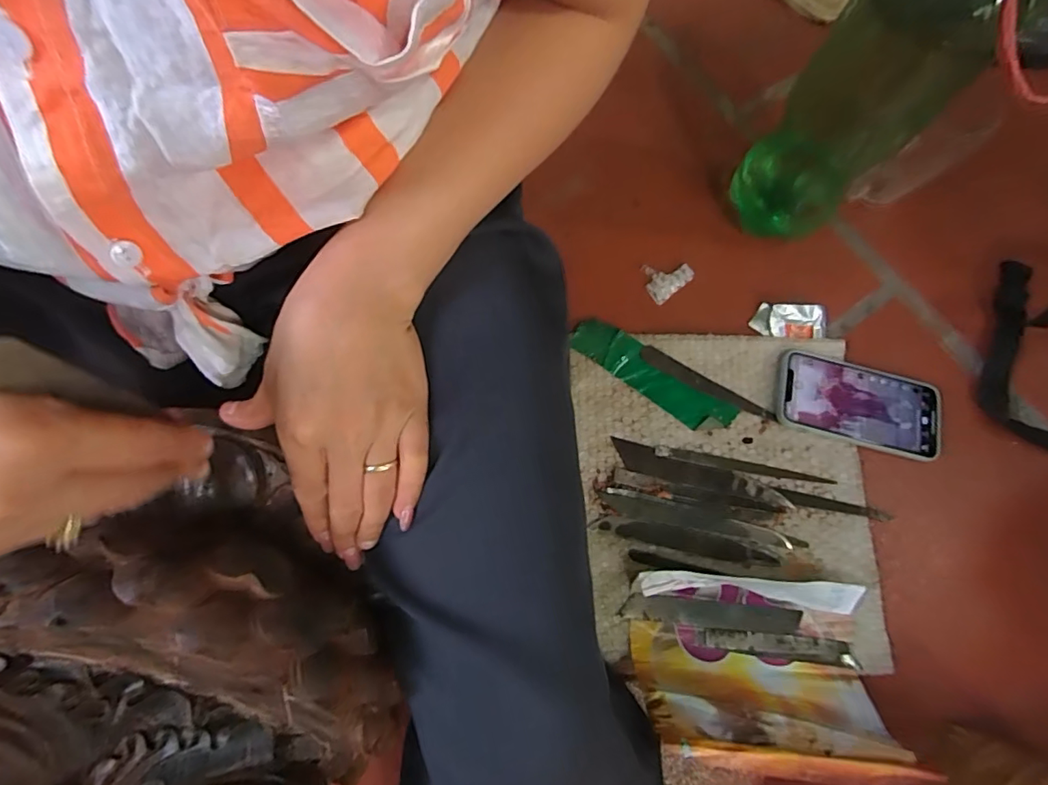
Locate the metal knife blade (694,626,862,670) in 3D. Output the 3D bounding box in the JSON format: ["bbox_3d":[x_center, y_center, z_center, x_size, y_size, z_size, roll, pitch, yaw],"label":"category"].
[{"bbox_3d":[0.216,0.217,0.451,0.139,0.005,0.019,7,73,0],"label":"metal knife blade"}]

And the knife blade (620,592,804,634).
[{"bbox_3d":[0.162,0.191,0.453,0.153,0.004,0.022,6,73,0],"label":"knife blade"}]

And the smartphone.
[{"bbox_3d":[0.324,0.011,0.509,0.155,0.014,0.079,14,73,2],"label":"smartphone"}]

